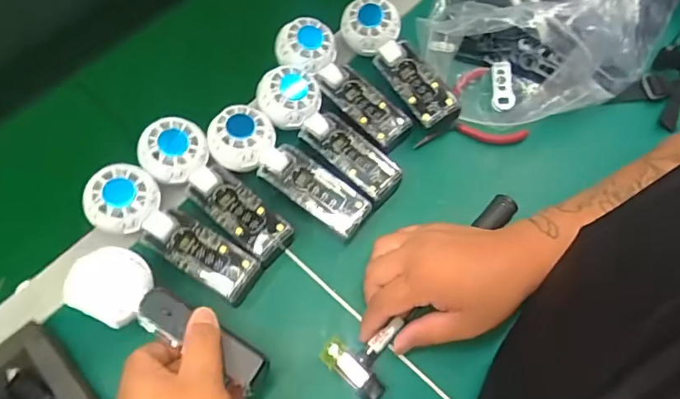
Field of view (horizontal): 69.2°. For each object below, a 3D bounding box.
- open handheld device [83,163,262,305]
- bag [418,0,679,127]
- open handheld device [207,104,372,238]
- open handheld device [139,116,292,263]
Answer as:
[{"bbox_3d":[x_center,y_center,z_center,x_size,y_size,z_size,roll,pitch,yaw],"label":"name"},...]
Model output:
[{"bbox_3d":[-0.149,0.031,0.445,0.164,0.026,0.058,35,70,-1],"label":"open handheld device"},{"bbox_3d":[0.242,-0.231,0.543,0.248,0.103,0.336,26,69,12],"label":"bag"},{"bbox_3d":[-0.049,-0.027,0.473,0.166,0.029,0.053,35,70,0],"label":"open handheld device"},{"bbox_3d":[-0.116,-0.008,0.465,0.164,0.029,0.055,42,72,3],"label":"open handheld device"}]

